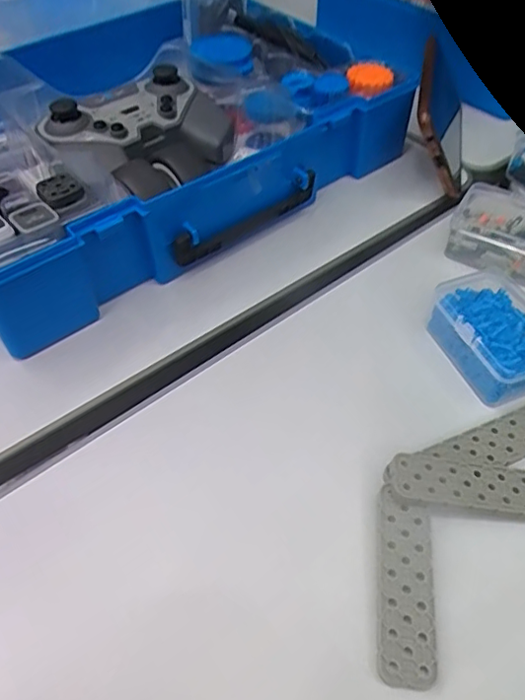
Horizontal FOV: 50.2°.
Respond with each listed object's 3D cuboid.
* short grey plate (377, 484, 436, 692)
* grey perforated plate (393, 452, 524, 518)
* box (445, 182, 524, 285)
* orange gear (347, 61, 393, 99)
[{"bbox_3d":[0.065,0.106,0.256,0.023,0.004,0.083,3,56,8],"label":"short grey plate"},{"bbox_3d":[0.115,0.069,0.282,0.097,0.004,0.028,8,51,-2],"label":"grey perforated plate"},{"bbox_3d":[0.172,-0.081,0.394,0.074,0.034,0.052,25,56,20],"label":"box"},{"bbox_3d":[0.083,-0.215,0.444,0.035,0.008,0.044,33,59,24],"label":"orange gear"}]

